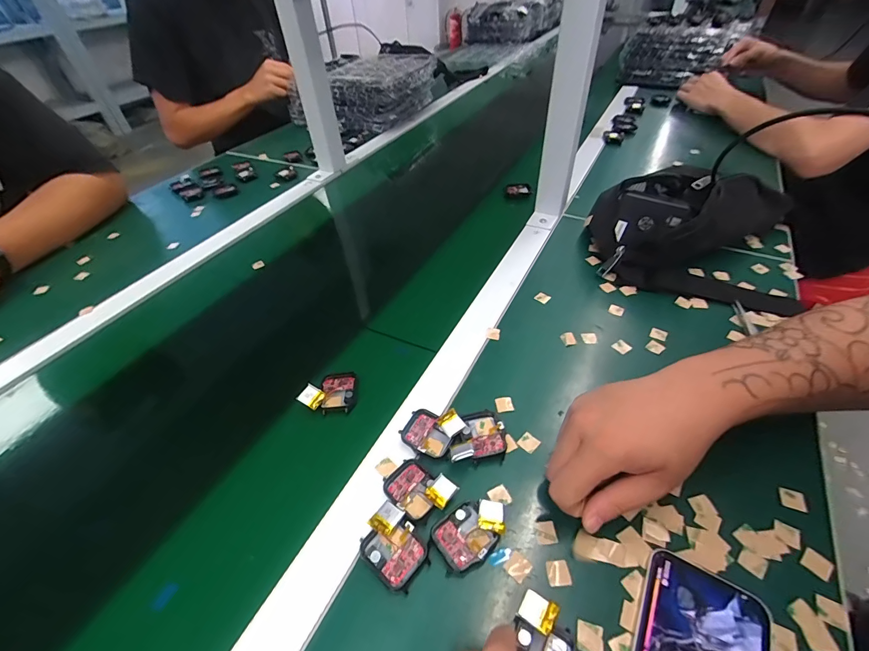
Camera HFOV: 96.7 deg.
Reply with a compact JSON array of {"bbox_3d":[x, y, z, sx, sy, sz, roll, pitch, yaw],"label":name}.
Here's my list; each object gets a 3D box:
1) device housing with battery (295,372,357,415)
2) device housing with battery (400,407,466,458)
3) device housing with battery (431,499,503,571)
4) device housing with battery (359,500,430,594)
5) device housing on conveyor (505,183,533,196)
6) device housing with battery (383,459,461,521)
[{"bbox_3d":[-0.105,0.065,0.381,0.051,0.016,0.043,-5,46,-1],"label":"device housing with battery"},{"bbox_3d":[-0.002,0.093,0.343,0.045,0.015,0.046,27,54,26],"label":"device housing with battery"},{"bbox_3d":[0.026,0.150,0.284,0.053,0.015,0.039,-33,53,-24],"label":"device housing with battery"},{"bbox_3d":[-0.030,0.158,0.277,0.048,0.013,0.038,32,56,30],"label":"device housing with battery"},{"bbox_3d":[0.146,-0.236,0.670,0.043,0.009,0.031,3,47,7],"label":"device housing on conveyor"},{"bbox_3d":[-0.013,0.130,0.306,0.052,0.013,0.038,27,54,26],"label":"device housing with battery"}]

